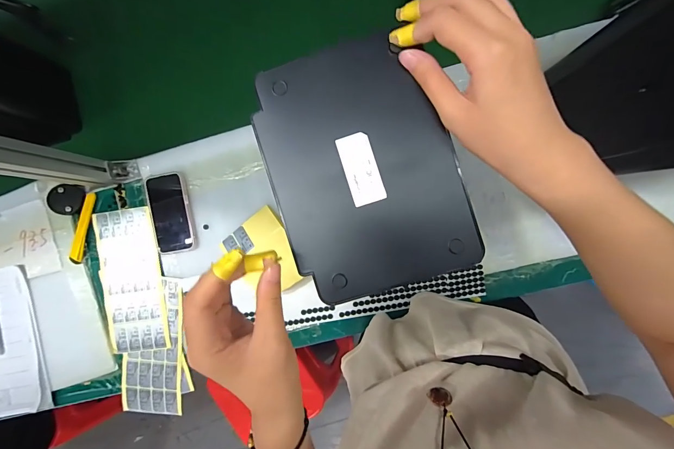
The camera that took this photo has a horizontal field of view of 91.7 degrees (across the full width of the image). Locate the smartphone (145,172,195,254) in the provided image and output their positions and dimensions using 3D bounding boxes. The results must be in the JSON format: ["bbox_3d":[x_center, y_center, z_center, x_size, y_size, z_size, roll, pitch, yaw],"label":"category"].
[{"bbox_3d":[-0.315,-0.022,0.620,0.074,0.019,0.149,-12,90,5],"label":"smartphone"}]

